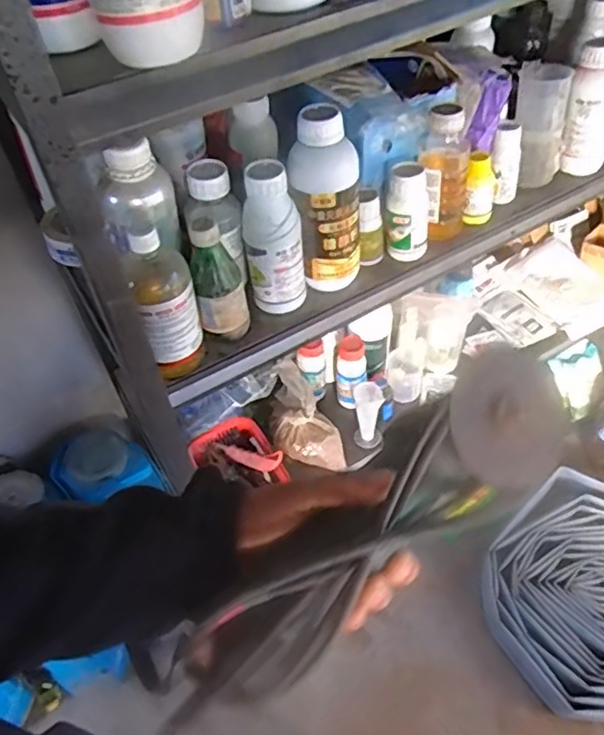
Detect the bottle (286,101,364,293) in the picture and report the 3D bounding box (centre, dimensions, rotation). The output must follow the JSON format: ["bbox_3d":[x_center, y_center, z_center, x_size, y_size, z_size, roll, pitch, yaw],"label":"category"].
[{"bbox_3d":[0.033,-0.201,0.766,0.088,0.214,0.079,-2,50,2],"label":"bottle"}]

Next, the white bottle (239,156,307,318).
[{"bbox_3d":[-0.036,-0.157,0.763,0.073,0.189,0.059,-6,50,-1],"label":"white bottle"}]

